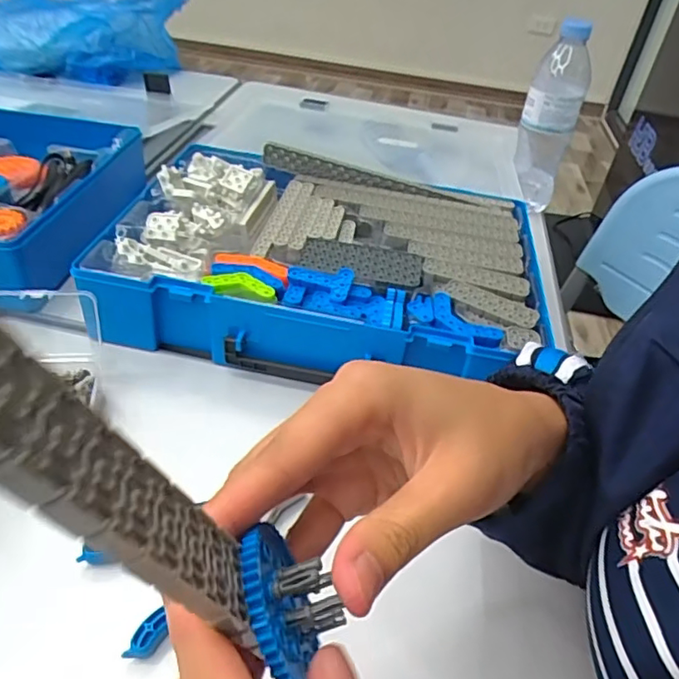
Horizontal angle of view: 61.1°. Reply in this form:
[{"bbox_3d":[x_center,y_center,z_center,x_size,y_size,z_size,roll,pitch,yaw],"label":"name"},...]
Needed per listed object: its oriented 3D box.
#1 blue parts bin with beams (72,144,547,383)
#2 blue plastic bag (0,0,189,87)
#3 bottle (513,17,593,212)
[{"bbox_3d":[-0.011,-0.072,0.525,0.361,0.070,0.263,9,40,1],"label":"blue parts bin with beams"},{"bbox_3d":[-0.437,-0.511,0.913,0.316,0.122,0.223,9,40,1],"label":"blue plastic bag"},{"bbox_3d":[0.242,-0.252,0.666,0.062,0.199,0.056,19,41,13],"label":"bottle"}]

